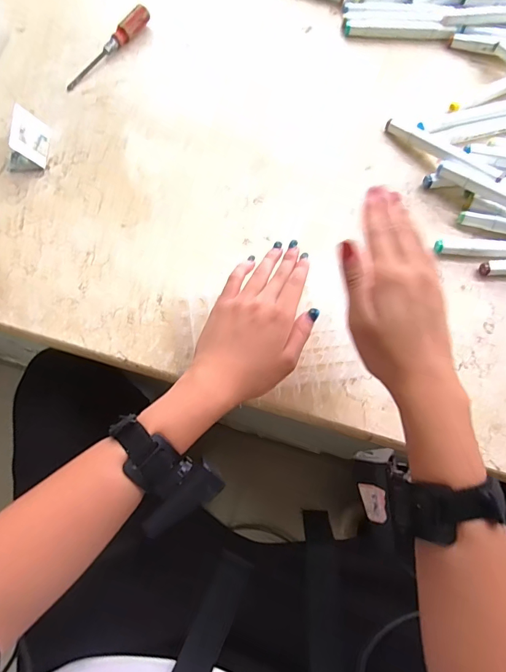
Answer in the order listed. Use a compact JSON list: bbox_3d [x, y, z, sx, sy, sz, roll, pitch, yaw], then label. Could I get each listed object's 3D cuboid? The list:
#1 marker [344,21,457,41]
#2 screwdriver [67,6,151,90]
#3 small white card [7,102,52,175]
[{"bbox_3d":[0.200,-0.418,0.569,0.145,0.013,0.019,5,72,1],"label":"marker"},{"bbox_3d":[-0.192,-0.382,0.547,0.021,0.023,0.155,38,76,11],"label":"screwdriver"},{"bbox_3d":[-0.268,-0.233,0.490,0.046,0.035,0.068,5,72,1],"label":"small white card"}]

